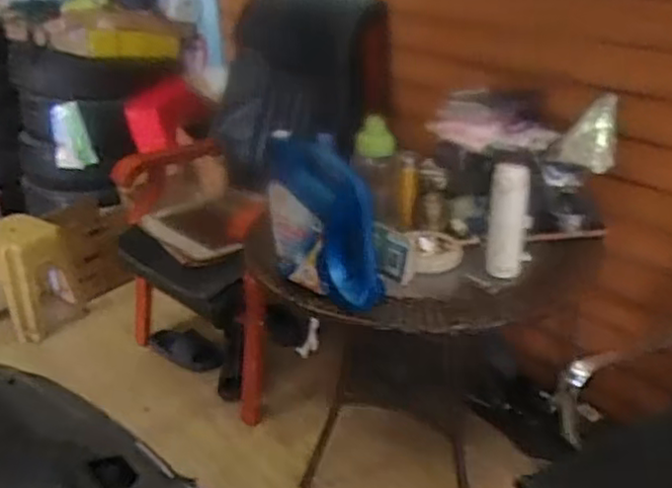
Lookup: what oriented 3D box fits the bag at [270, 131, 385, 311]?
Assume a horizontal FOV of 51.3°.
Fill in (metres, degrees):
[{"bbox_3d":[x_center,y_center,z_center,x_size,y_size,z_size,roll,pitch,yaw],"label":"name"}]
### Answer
[{"bbox_3d":[0.007,-0.050,1.290,0.118,0.346,0.127,-16,22,21],"label":"bag"}]

